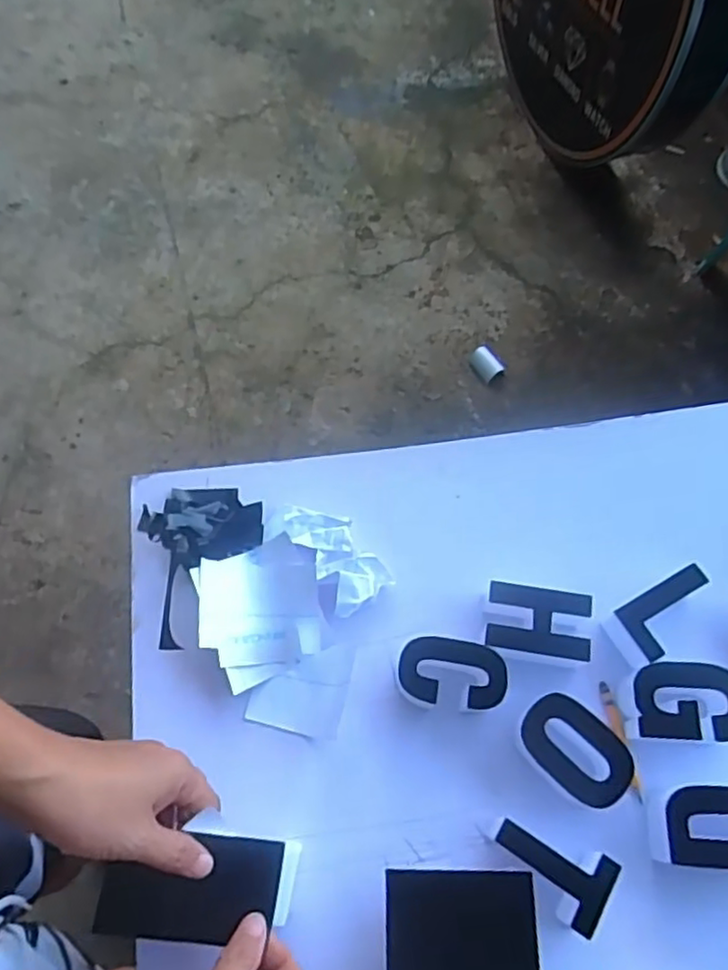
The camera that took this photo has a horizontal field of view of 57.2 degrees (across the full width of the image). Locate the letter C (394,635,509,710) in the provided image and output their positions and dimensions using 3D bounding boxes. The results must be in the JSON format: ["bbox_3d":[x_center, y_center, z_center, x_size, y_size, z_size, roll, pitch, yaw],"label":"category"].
[{"bbox_3d":[0.069,0.153,0.539,0.087,0.040,0.052,4,66,5],"label":"letter C"}]

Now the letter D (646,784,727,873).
[{"bbox_3d":[0.258,0.252,0.490,0.083,0.045,0.057,3,66,5],"label":"letter D"}]

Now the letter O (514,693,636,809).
[{"bbox_3d":[0.162,0.206,0.514,0.092,0.042,0.056,36,72,18],"label":"letter O"}]

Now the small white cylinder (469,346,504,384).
[{"bbox_3d":[0.284,-0.280,1.544,0.055,0.044,0.081,-32,69,-11],"label":"small white cylinder"}]

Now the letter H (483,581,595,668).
[{"bbox_3d":[0.144,0.115,0.554,0.084,0.036,0.056,5,66,5],"label":"letter H"}]

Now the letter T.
[{"bbox_3d":[0.133,0.274,0.483,0.084,0.037,0.051,30,70,16],"label":"letter T"}]

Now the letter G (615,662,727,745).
[{"bbox_3d":[0.250,0.173,0.527,0.085,0.041,0.058,0,65,3],"label":"letter G"}]

